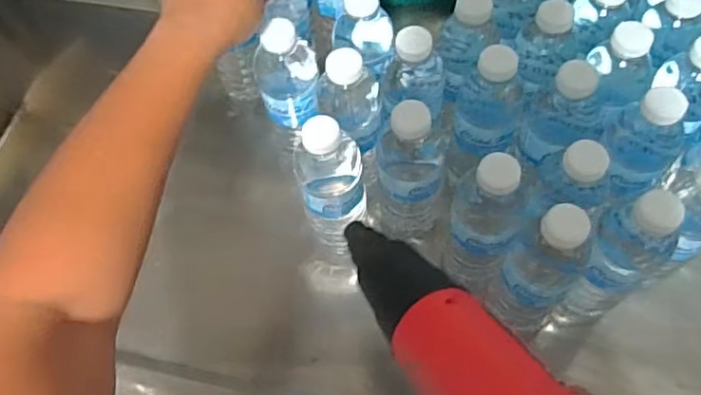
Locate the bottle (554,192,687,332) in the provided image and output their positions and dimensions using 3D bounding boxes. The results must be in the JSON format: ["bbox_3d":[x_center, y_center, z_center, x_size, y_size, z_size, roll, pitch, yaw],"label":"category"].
[{"bbox_3d":[0.225,0.053,0.507,0.065,0.205,0.058,-40,67,-17],"label":"bottle"}]

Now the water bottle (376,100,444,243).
[{"bbox_3d":[0.056,-0.026,0.559,0.061,0.208,0.064,5,62,6],"label":"water bottle"}]

